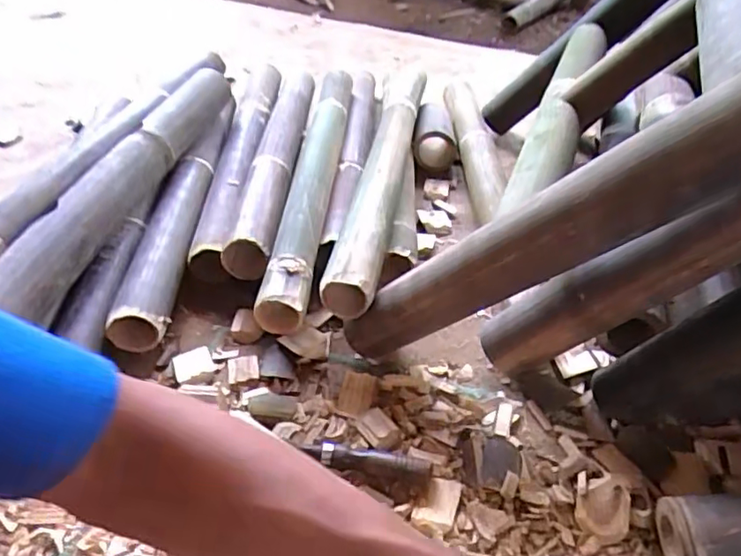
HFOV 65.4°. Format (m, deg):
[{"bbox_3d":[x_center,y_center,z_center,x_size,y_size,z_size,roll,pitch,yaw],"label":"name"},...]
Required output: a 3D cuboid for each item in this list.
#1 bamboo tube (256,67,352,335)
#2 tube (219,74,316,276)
[{"bbox_3d":[-0.082,-0.160,0.847,0.062,0.070,0.632,2,41,3],"label":"bamboo tube"},{"bbox_3d":[-0.147,-0.198,0.924,0.062,0.068,0.625,1,41,1],"label":"tube"}]

